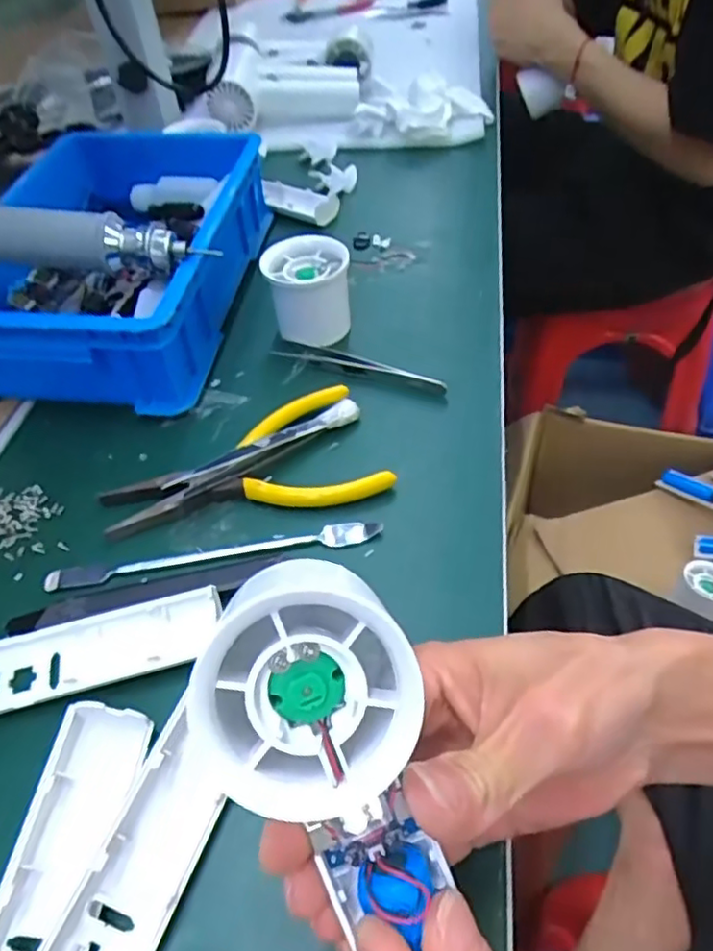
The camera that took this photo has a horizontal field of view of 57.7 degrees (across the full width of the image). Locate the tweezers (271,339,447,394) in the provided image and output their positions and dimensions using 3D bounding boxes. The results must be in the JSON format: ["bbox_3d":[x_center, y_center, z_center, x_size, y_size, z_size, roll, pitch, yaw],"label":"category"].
[{"bbox_3d":[0.001,-0.069,0.414,0.116,0.012,0.017,20,53,20],"label":"tweezers"}]

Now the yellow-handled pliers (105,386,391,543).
[{"bbox_3d":[-0.063,-0.007,0.357,0.150,0.018,0.076,-12,49,-6],"label":"yellow-handled pliers"}]

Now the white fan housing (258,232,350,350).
[{"bbox_3d":[-0.032,-0.122,0.430,0.054,0.054,0.048,-8,49,-3],"label":"white fan housing"}]

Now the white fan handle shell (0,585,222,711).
[{"bbox_3d":[-0.112,0.076,0.287,0.102,0.014,0.035,-13,49,-8],"label":"white fan handle shell"}]

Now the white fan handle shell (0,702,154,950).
[{"bbox_3d":[-0.103,0.135,0.228,0.031,0.016,0.103,2,49,5],"label":"white fan handle shell"}]

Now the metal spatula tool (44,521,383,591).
[{"bbox_3d":[-0.071,0.038,0.324,0.167,0.004,0.013,-8,49,-3],"label":"metal spatula tool"}]

